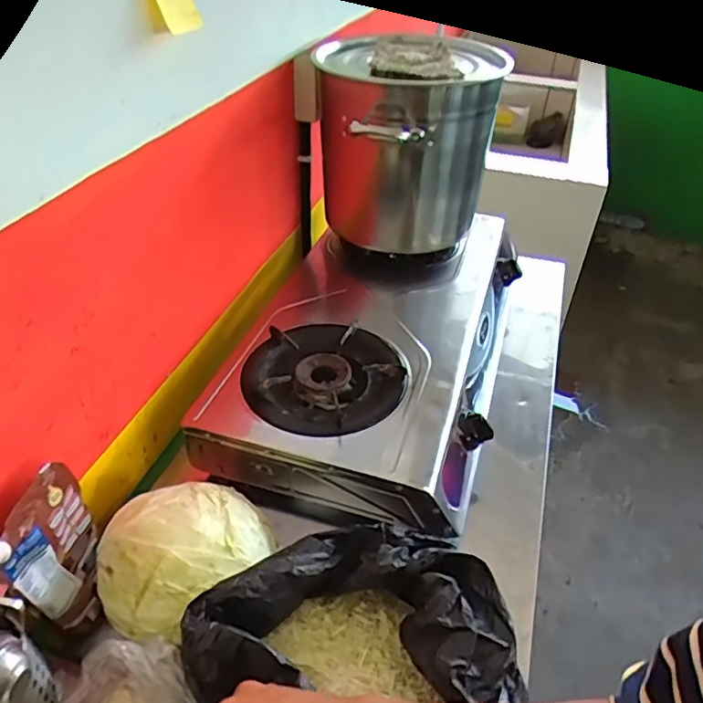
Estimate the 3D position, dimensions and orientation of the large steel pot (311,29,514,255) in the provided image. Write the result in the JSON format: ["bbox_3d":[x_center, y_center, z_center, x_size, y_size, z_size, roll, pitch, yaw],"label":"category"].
[{"bbox_3d":[0.078,-0.310,0.954,0.228,0.336,0.239,1,39,-1],"label":"large steel pot"}]

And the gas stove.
[{"bbox_3d":[0.039,-0.034,0.923,0.385,0.125,0.612,12,40,12],"label":"gas stove"}]

